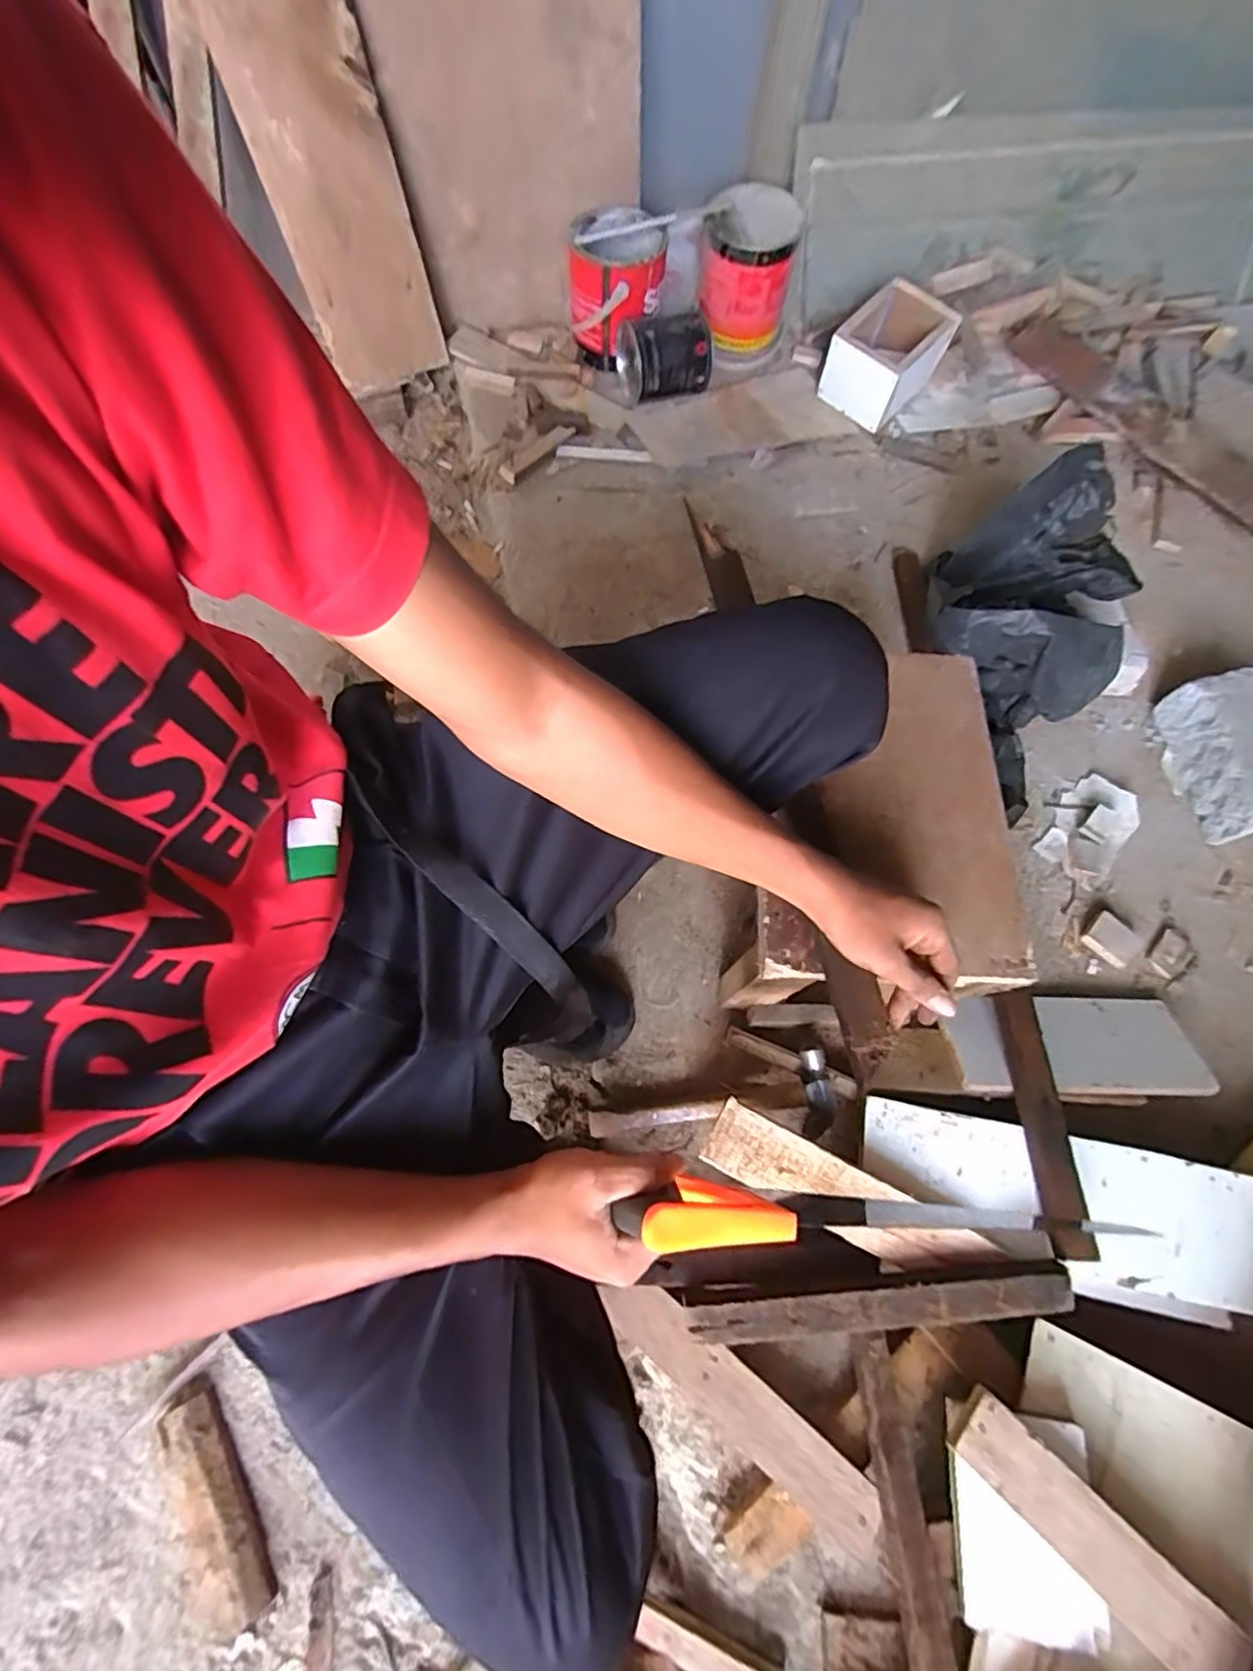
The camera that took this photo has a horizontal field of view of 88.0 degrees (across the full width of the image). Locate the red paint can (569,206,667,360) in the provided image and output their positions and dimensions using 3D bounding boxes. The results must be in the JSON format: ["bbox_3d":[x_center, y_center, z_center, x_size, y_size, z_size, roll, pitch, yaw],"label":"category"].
[{"bbox_3d":[-0.019,-0.874,1.046,0.153,0.154,0.147,3,68,-1],"label":"red paint can"}]

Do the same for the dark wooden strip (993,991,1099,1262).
[{"bbox_3d":[0.406,0.271,0.633,0.044,0.014,0.237,5,59,2],"label":"dark wooden strip"}]

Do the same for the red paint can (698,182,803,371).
[{"bbox_3d":[0.195,-0.919,1.067,0.148,0.154,0.183,14,68,3],"label":"red paint can"}]

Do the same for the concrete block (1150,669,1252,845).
[{"bbox_3d":[0.797,-0.113,0.825,0.189,0.073,0.202,-14,69,-8],"label":"concrete block"}]

